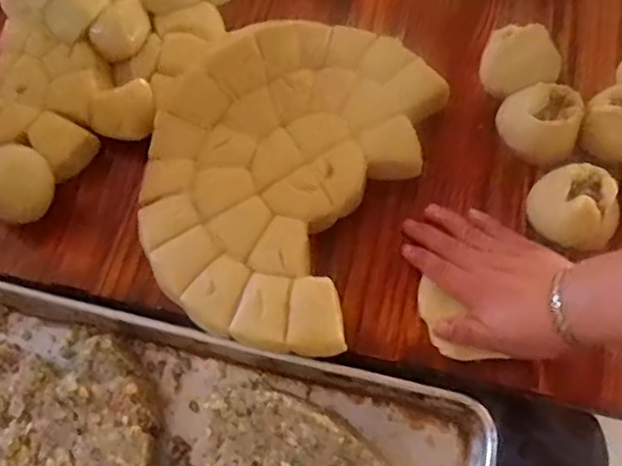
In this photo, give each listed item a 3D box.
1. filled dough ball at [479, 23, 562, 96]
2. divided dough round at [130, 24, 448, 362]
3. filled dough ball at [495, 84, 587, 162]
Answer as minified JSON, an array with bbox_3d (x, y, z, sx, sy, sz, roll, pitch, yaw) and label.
[{"bbox_3d":[0.209,-0.169,0.627,0.071,0.064,0.067,-1,66,2],"label":"filled dough ball"},{"bbox_3d":[-0.031,-0.067,0.597,0.246,0.066,0.336,21,68,12],"label":"divided dough round"},{"bbox_3d":[0.216,-0.101,0.598,0.072,0.061,0.059,7,66,6],"label":"filled dough ball"}]

